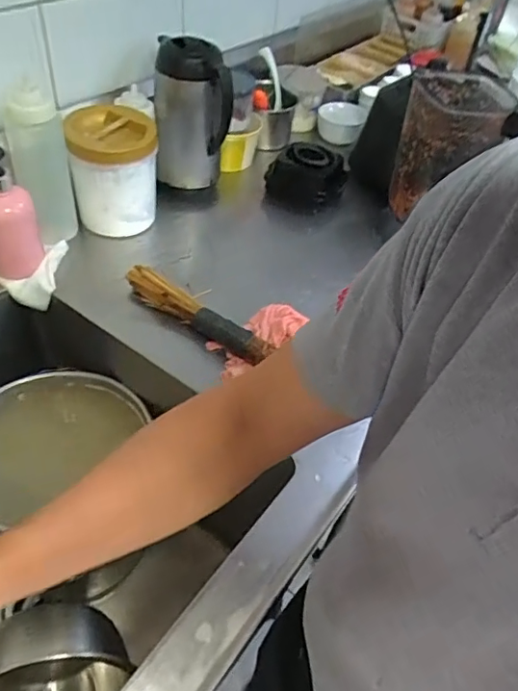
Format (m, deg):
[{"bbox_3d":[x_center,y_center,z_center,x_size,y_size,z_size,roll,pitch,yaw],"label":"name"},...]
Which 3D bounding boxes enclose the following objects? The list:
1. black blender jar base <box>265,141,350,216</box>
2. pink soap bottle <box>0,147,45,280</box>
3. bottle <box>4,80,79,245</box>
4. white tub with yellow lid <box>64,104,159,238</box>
[{"bbox_3d":[0.095,-0.338,1.089,0.147,0.100,0.127,14,47,5],"label":"black blender jar base"},{"bbox_3d":[-0.358,-0.182,0.777,0.055,0.199,0.059,12,46,4],"label":"pink soap bottle"},{"bbox_3d":[-0.331,-0.269,0.834,0.078,0.242,0.091,-12,50,-18],"label":"bottle"},{"bbox_3d":[-0.235,-0.282,0.907,0.128,0.181,0.145,-5,48,-12],"label":"white tub with yellow lid"}]

